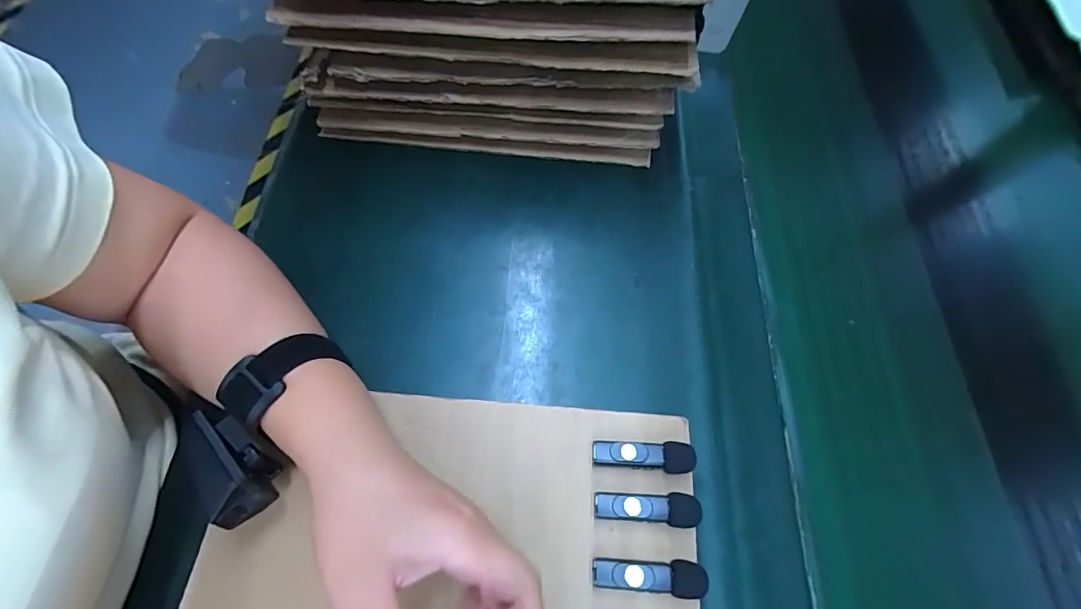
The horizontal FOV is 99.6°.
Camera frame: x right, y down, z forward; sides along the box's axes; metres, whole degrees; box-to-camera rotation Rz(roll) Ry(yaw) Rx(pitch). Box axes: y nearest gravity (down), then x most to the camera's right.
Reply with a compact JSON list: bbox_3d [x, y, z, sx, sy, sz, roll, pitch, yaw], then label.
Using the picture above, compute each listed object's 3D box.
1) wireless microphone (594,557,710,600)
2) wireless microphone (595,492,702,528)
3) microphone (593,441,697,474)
[{"bbox_3d":[0.064,0.160,0.270,0.065,0.017,0.018,5,65,-4],"label":"wireless microphone"},{"bbox_3d":[0.066,0.128,0.284,0.064,0.017,0.019,3,65,-5],"label":"wireless microphone"},{"bbox_3d":[0.066,0.098,0.296,0.064,0.016,0.018,5,65,-4],"label":"microphone"}]

